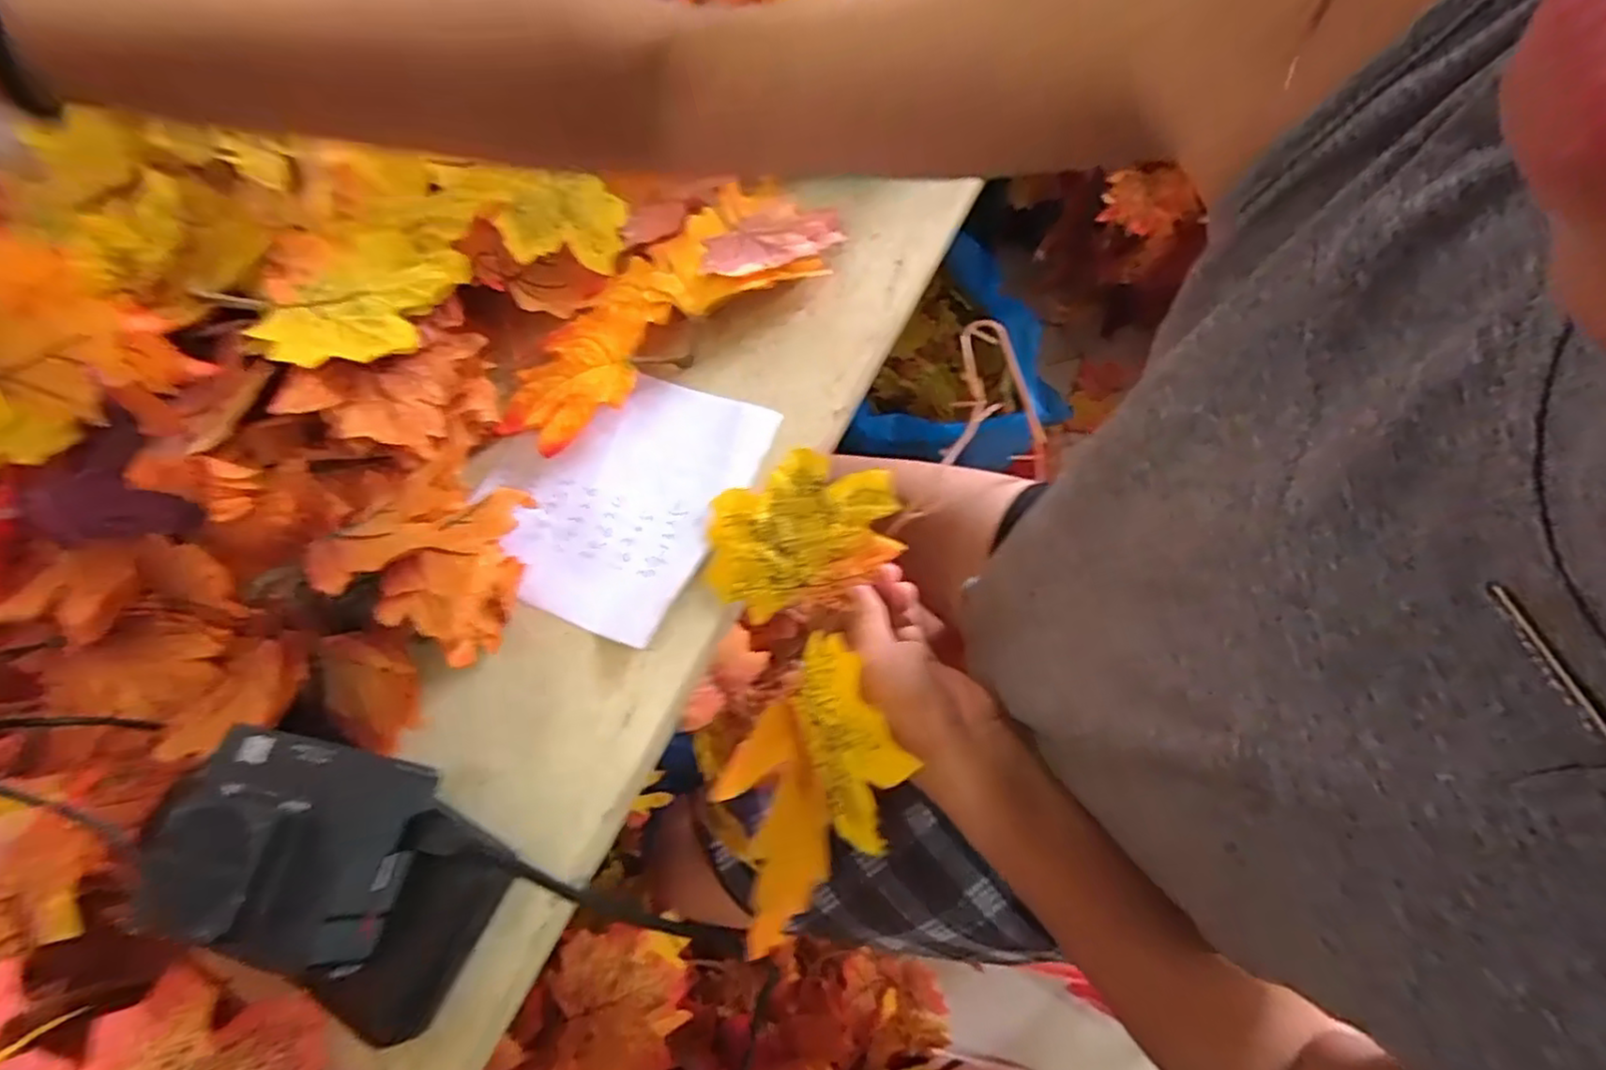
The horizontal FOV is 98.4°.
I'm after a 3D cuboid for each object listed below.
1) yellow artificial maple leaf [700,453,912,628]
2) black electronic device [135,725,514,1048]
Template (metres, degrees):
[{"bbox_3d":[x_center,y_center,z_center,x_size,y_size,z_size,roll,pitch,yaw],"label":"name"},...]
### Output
[{"bbox_3d":[-0.001,-0.003,0.322,0.091,0.017,0.069,-22,66,13],"label":"yellow artificial maple leaf"},{"bbox_3d":[-0.173,0.120,0.263,0.115,0.074,0.074,35,75,22],"label":"black electronic device"}]

